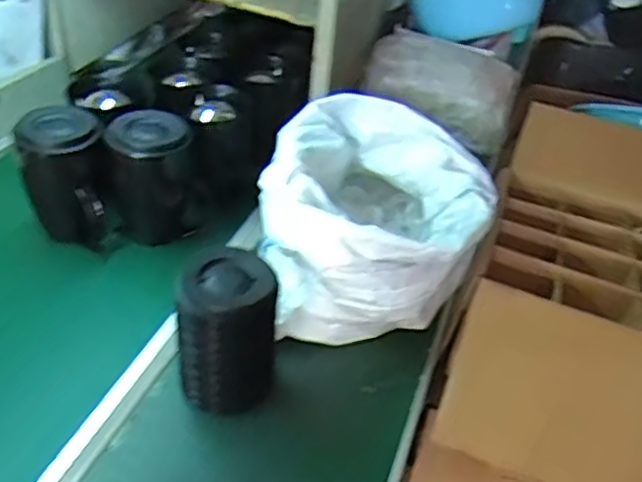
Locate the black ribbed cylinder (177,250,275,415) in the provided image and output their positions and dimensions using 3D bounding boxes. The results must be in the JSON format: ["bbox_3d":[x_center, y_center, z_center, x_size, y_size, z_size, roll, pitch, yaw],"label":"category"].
[{"bbox_3d":[-0.116,0.118,0.850,0.108,0.195,0.111,3,37,-2],"label":"black ribbed cylinder"}]

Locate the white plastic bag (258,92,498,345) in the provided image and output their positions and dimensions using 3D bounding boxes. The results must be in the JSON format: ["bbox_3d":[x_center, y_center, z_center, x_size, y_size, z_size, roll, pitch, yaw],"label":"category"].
[{"bbox_3d":[0.079,-0.046,1.021,0.312,0.211,0.372,7,37,3],"label":"white plastic bag"}]

